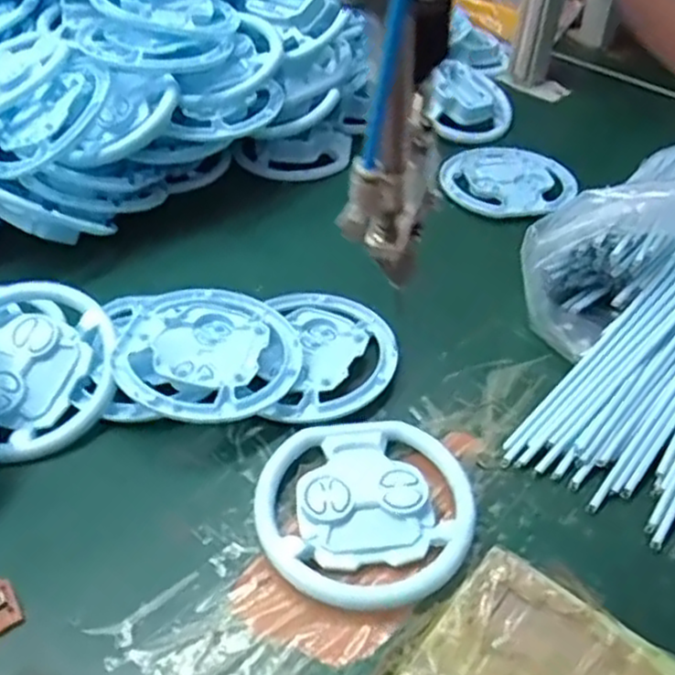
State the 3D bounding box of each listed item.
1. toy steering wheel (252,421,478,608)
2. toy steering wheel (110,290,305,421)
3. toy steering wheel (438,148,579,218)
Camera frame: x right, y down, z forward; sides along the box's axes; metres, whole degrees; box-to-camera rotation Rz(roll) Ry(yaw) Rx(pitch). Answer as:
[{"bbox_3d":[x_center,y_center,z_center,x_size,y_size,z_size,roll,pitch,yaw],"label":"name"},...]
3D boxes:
[{"bbox_3d":[0.012,0.083,0.350,0.104,0.015,0.097,1,44,-1],"label":"toy steering wheel"},{"bbox_3d":[-0.072,0.007,0.407,0.099,0.024,0.101,1,44,-1],"label":"toy steering wheel"},{"bbox_3d":[0.134,-0.121,0.572,0.103,0.020,0.085,18,46,15],"label":"toy steering wheel"}]

